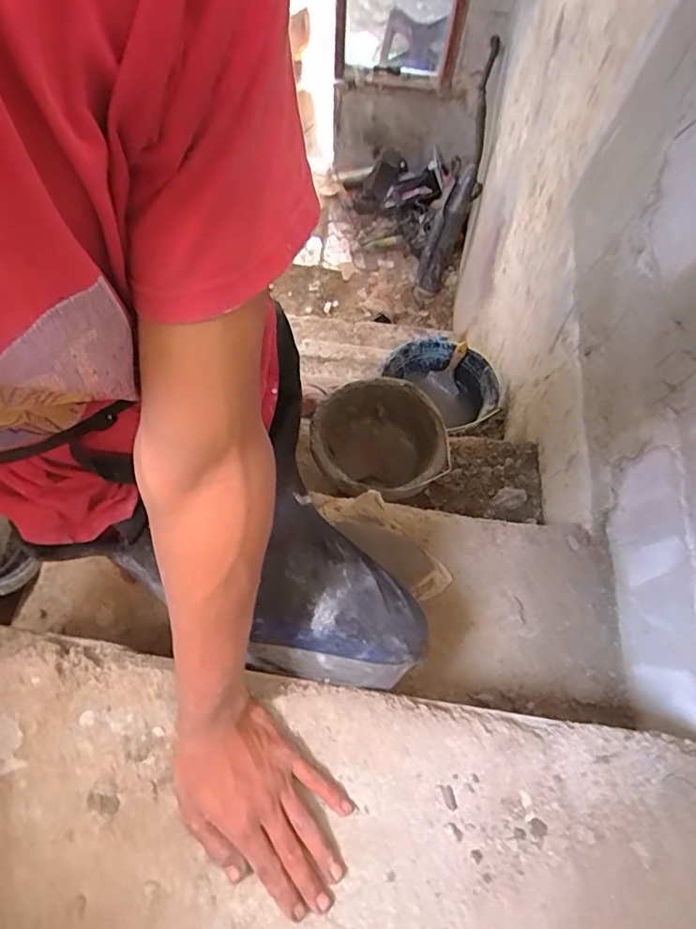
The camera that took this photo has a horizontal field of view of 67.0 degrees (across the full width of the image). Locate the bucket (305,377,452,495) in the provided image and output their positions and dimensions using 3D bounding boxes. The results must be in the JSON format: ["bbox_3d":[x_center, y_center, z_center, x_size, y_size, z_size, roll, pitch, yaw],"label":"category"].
[{"bbox_3d":[0.060,-0.047,1.059,0.233,0.155,0.234,1,69,-2],"label":"bucket"}]

